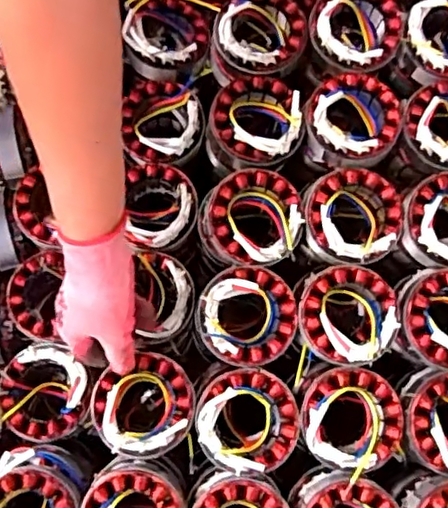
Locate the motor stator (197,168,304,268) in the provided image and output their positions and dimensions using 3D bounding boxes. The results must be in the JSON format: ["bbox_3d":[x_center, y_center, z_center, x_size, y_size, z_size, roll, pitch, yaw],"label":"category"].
[{"bbox_3d":[0.023,-0.030,0.586,0.094,0.054,0.086,13,79,2],"label":"motor stator"}]

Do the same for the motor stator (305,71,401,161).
[{"bbox_3d":[0.121,-0.129,0.590,0.084,0.039,0.084,0,78,0],"label":"motor stator"}]

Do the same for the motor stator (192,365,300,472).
[{"bbox_3d":[0.020,0.142,0.545,0.086,0.043,0.084,0,78,0],"label":"motor stator"}]

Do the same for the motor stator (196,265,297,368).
[{"bbox_3d":[0.020,0.055,0.558,0.084,0.040,0.085,9,79,2],"label":"motor stator"}]

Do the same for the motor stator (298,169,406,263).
[{"bbox_3d":[0.117,-0.035,0.580,0.086,0.049,0.085,0,78,0],"label":"motor stator"}]

